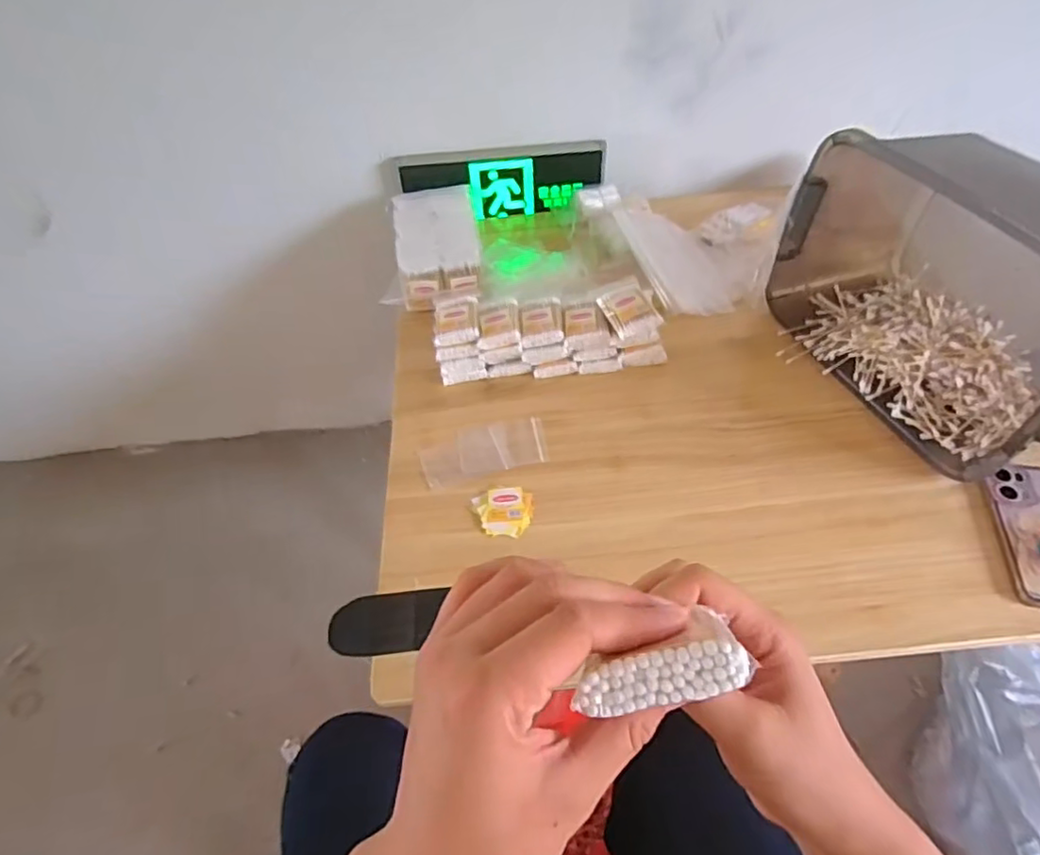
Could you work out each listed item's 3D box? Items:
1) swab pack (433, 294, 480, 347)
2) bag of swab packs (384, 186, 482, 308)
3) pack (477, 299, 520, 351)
[{"bbox_3d":[-0.084,-0.147,0.805,0.057,0.026,0.086,-6,50,0],"label":"swab pack"},{"bbox_3d":[-0.126,-0.277,0.927,0.130,0.058,0.237,-8,50,-2],"label":"bag of swab packs"},{"bbox_3d":[-0.027,-0.133,0.794,0.050,0.021,0.067,-4,50,2],"label":"pack"}]

